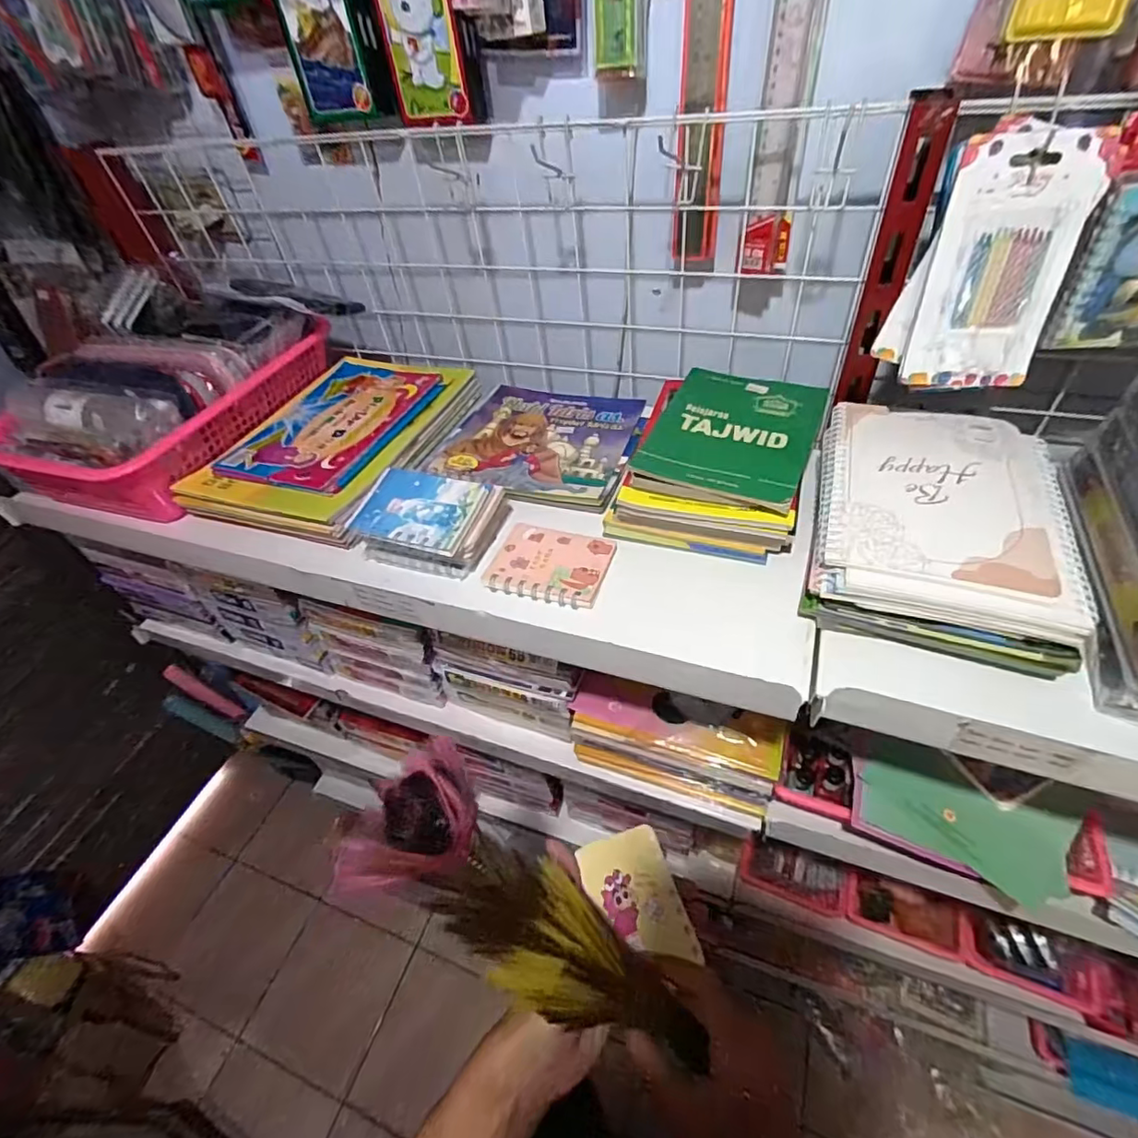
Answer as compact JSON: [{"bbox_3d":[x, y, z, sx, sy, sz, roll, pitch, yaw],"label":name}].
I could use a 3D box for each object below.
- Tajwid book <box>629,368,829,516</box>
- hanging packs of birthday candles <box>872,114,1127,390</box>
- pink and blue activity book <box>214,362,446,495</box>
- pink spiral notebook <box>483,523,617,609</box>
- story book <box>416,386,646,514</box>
[{"bbox_3d":[0.151,-0.127,0.507,0.135,0.012,0.184,15,50,21],"label":"Tajwid book"},{"bbox_3d":[0.301,-0.214,0.396,0.099,0.161,0.018,11,35,8],"label":"hanging packs of birthday candles"},{"bbox_3d":[-0.268,-0.169,0.632,0.176,0.013,0.233,10,48,17],"label":"pink and blue activity book"},{"bbox_3d":[-0.016,-0.005,0.494,0.100,0.011,0.080,10,48,17],"label":"pink spiral notebook"},{"bbox_3d":[-0.031,-0.146,0.621,0.208,0.010,0.207,10,48,17],"label":"story book"}]

